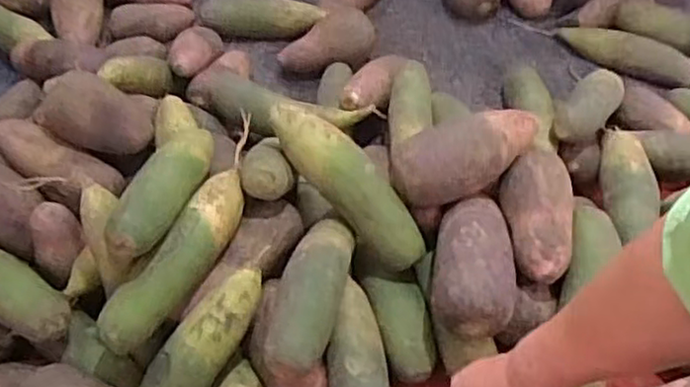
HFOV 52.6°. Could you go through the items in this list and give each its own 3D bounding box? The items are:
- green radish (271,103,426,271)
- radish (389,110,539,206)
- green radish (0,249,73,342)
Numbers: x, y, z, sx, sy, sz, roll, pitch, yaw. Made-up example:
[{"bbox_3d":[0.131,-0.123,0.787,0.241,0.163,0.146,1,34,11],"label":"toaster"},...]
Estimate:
[{"bbox_3d":[0.004,-0.012,0.705,0.208,0.055,0.051,49,61,-1],"label":"green radish"},{"bbox_3d":[0.127,-0.040,0.712,0.157,0.067,0.065,-16,52,-13],"label":"radish"},{"bbox_3d":[-0.347,0.085,0.689,0.202,0.062,0.056,27,55,21],"label":"green radish"}]

